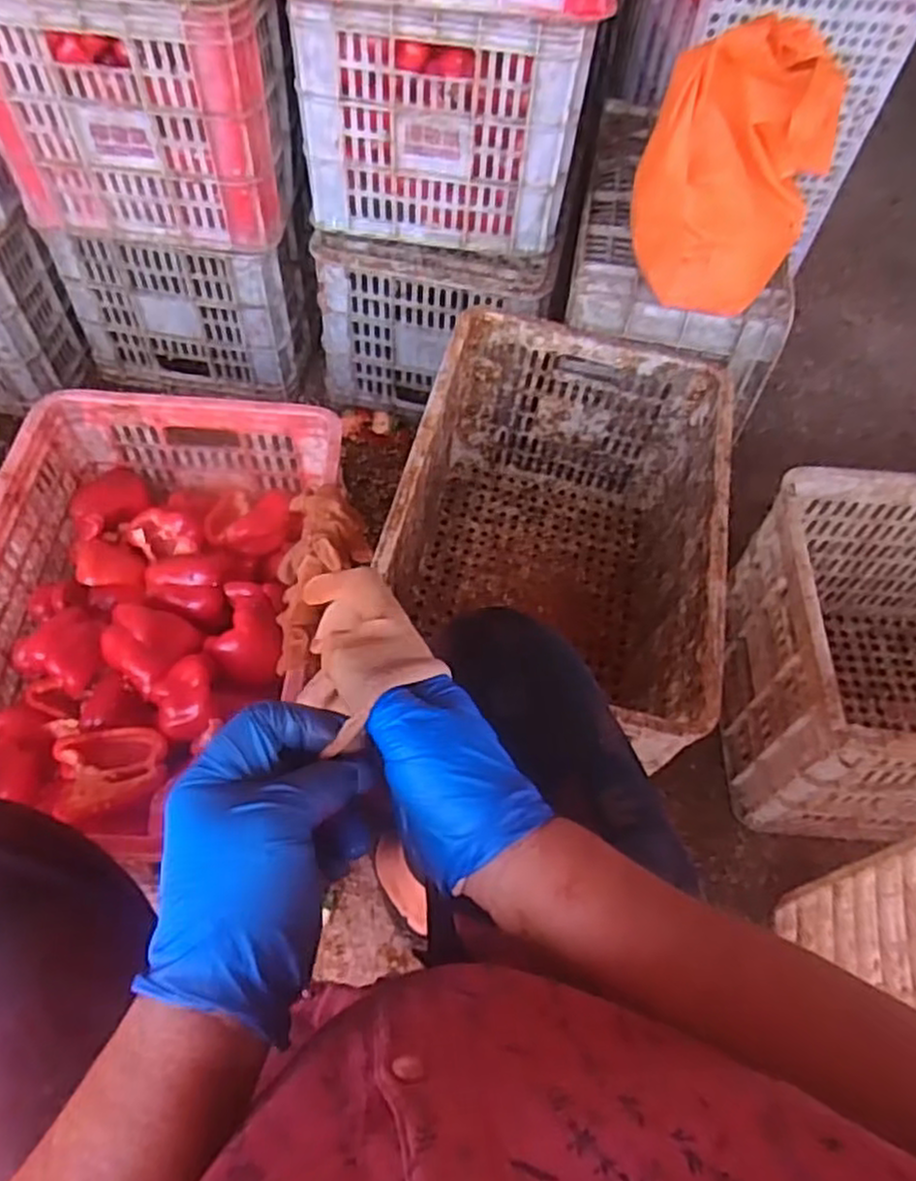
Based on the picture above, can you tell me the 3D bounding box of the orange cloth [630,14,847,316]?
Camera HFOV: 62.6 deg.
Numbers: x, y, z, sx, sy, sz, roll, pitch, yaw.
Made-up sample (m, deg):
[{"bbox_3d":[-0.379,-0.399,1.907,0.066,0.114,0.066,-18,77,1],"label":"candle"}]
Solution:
[{"bbox_3d":[0.304,-0.466,0.845,0.197,0.245,0.134,21,59,9],"label":"orange cloth"}]

